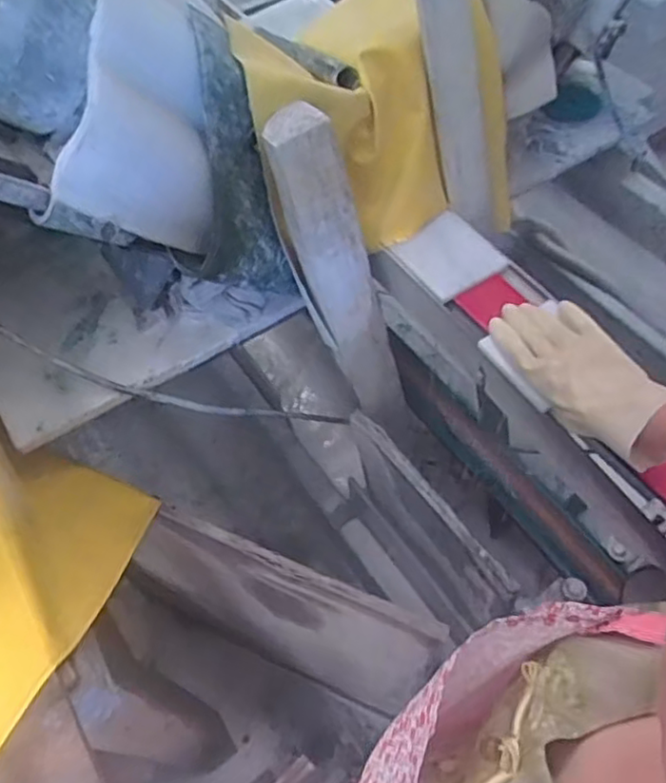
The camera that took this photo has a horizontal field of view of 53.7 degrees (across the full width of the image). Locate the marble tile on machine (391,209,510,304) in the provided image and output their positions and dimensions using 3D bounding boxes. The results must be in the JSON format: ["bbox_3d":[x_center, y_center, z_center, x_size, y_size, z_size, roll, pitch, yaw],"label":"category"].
[{"bbox_3d":[0.143,-0.165,0.791,0.113,0.016,0.104,-36,74,-25],"label":"marble tile on machine"}]

